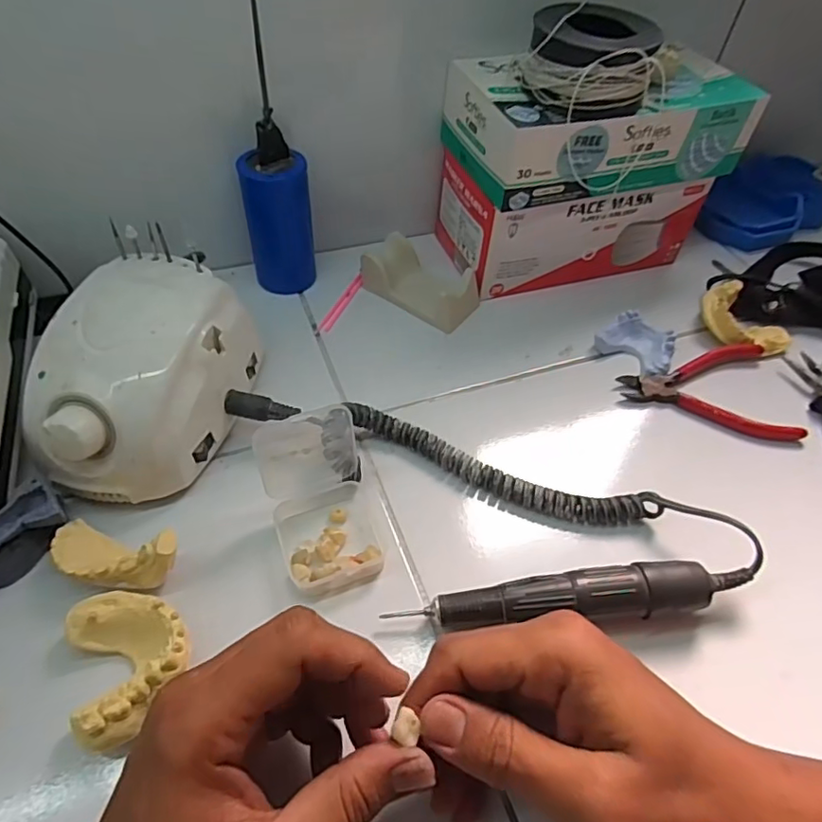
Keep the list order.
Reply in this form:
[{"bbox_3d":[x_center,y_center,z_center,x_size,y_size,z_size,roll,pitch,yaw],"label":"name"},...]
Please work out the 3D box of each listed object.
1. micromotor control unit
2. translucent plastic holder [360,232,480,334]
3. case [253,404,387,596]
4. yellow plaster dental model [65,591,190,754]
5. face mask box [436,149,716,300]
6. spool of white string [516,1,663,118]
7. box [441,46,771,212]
[{"bbox_3d":[-0.163,-0.018,0.351,0.098,0.082,0.141,12,51,5],"label":"micromotor control unit"},{"bbox_3d":[0.006,-0.105,0.468,0.090,0.031,0.058,30,55,18],"label":"translucent plastic holder"},{"bbox_3d":[-0.053,0.050,0.337,0.058,0.032,0.102,-14,54,-15],"label":"case"},{"bbox_3d":[-0.134,0.119,0.276,0.050,0.027,0.071,-20,56,-19],"label":"yellow plaster dental model"},{"bbox_3d":[0.137,-0.172,0.491,0.205,0.078,0.094,-12,53,-14],"label":"face mask box"},{"bbox_3d":[0.116,-0.231,0.381,0.090,0.049,0.074,12,51,5],"label":"spool of white string"},{"bbox_3d":[0.142,-0.224,0.439,0.206,0.061,0.115,-17,55,-17],"label":"box"}]

